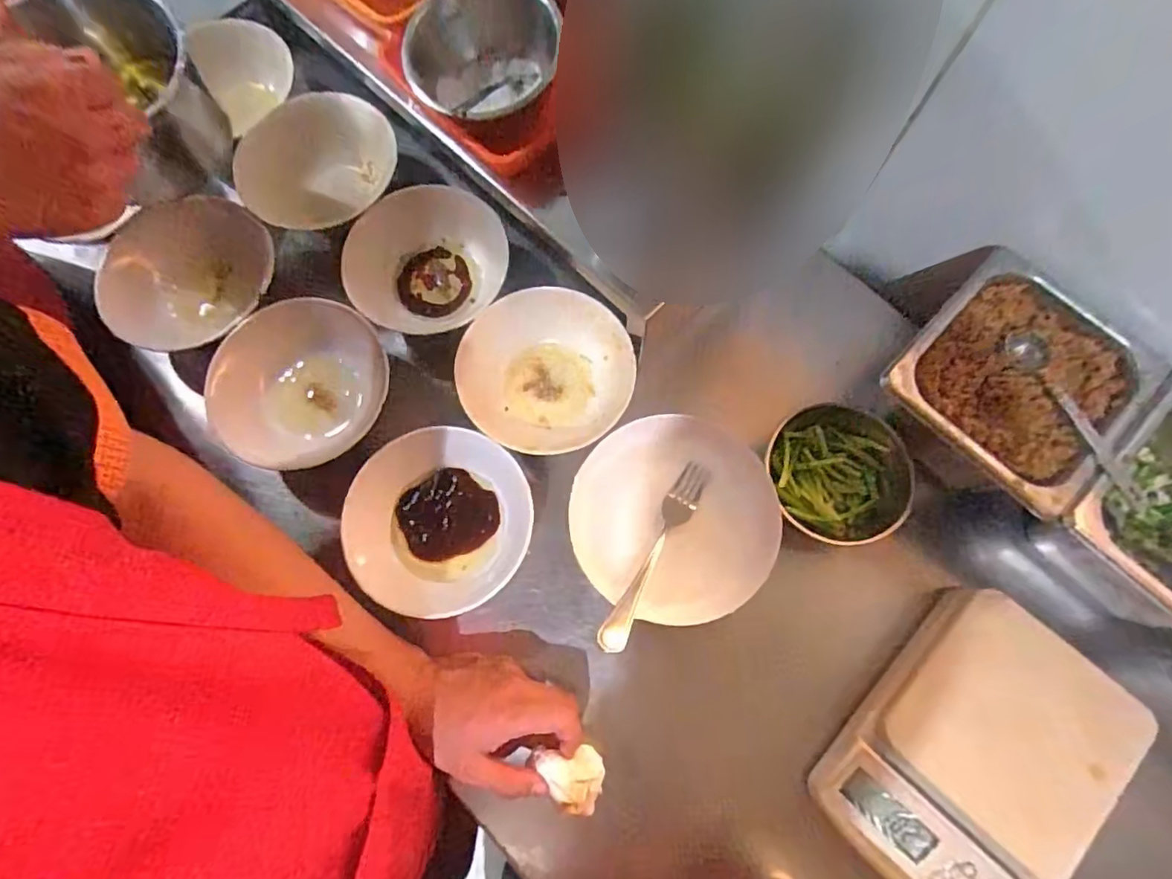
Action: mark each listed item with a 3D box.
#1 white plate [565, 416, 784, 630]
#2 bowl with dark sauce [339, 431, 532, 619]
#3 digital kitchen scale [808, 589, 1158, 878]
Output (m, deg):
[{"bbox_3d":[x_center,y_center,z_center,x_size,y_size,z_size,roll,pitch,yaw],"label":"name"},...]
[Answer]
[{"bbox_3d":[0.076,0.066,0.488,0.172,0.031,0.164,0,74,1],"label":"white plate"},{"bbox_3d":[-0.129,0.069,0.491,0.156,0.043,0.149,0,74,1],"label":"bowl with dark sauce"},{"bbox_3d":[0.295,0.237,0.437,0.162,0.030,0.217,39,78,11],"label":"digital kitchen scale"}]

